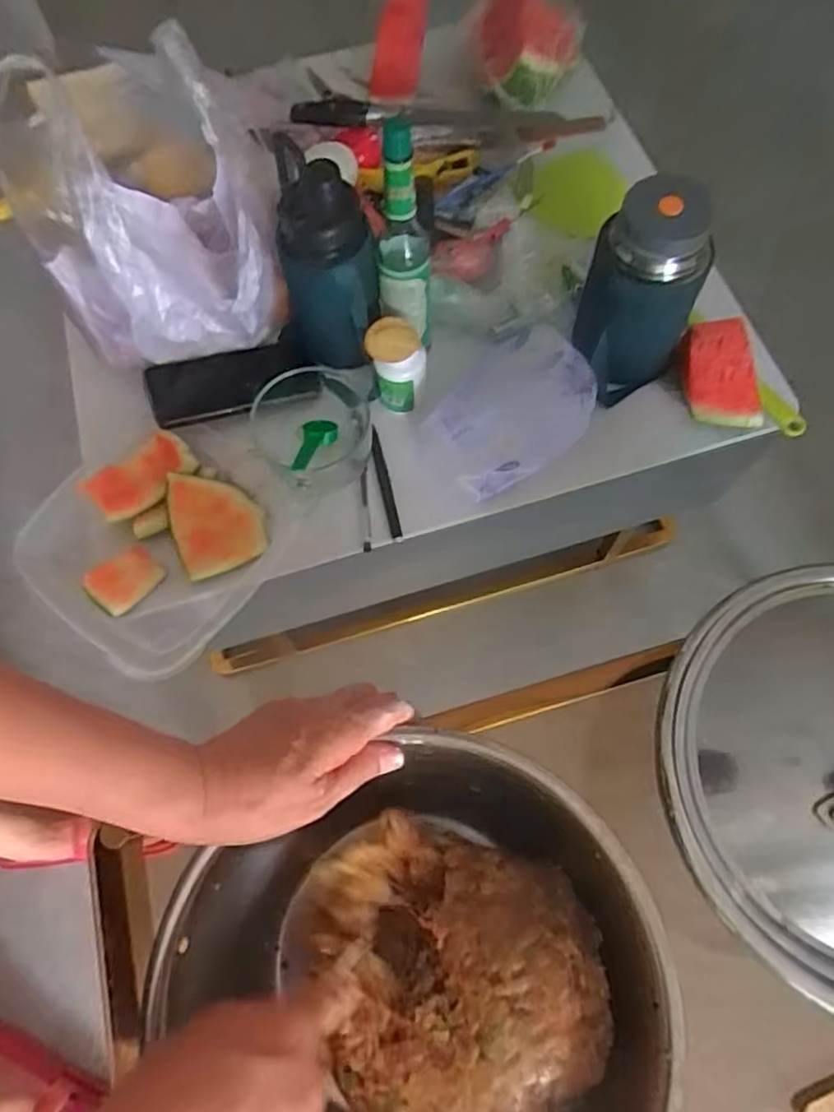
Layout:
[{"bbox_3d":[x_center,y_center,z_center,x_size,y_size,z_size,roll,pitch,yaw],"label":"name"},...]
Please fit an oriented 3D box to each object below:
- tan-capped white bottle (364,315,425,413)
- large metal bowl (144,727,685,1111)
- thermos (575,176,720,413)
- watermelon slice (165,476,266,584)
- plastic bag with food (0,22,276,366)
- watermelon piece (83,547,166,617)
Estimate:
[{"bbox_3d":[-0.019,-0.177,0.618,0.053,0.085,0.047,-8,67,-2],"label":"tan-capped white bottle"},{"bbox_3d":[0.001,0.253,0.384,0.269,0.100,0.257,-1,67,2],"label":"large metal bowl"},{"bbox_3d":[0.194,-0.220,0.586,0.100,0.183,0.081,25,70,11],"label":"thermos"},{"bbox_3d":[-0.181,-0.029,0.595,0.082,0.020,0.091,-8,85,-11],"label":"watermelon slice"},{"bbox_3d":[-0.240,-0.318,0.596,0.198,0.233,0.182,-13,68,-3],"label":"plastic bag with food"},{"bbox_3d":[-0.260,0.023,0.584,0.061,0.023,0.044,-37,71,-13],"label":"watermelon piece"}]

